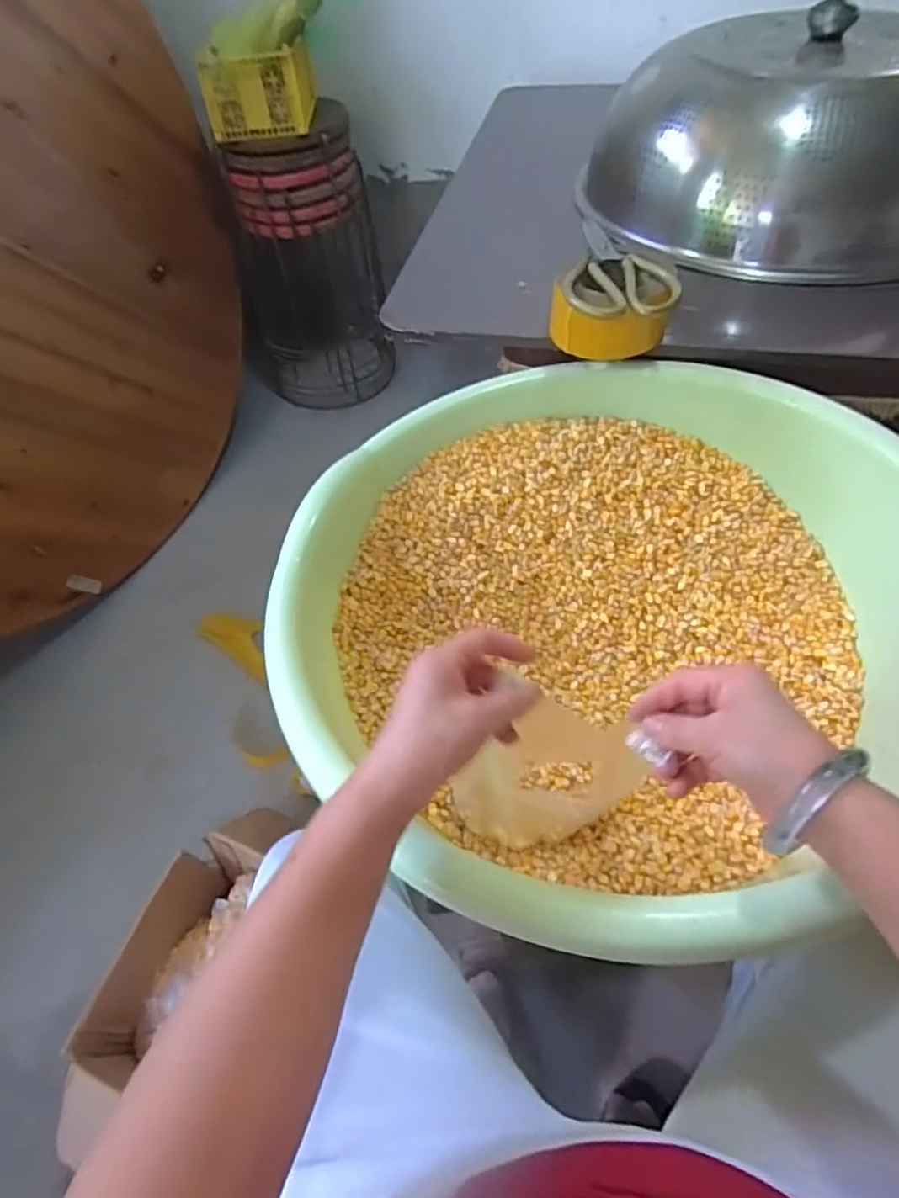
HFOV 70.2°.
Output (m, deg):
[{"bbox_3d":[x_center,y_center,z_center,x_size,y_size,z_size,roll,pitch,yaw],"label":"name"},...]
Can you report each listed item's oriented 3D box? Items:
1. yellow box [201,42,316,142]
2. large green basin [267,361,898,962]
[{"bbox_3d":[-0.373,-1.017,1.266,0.202,0.122,0.192,-8,51,0],"label":"yellow box"},{"bbox_3d":[0.133,0.018,0.590,0.539,0.193,0.560,-3,51,4],"label":"large green basin"}]

